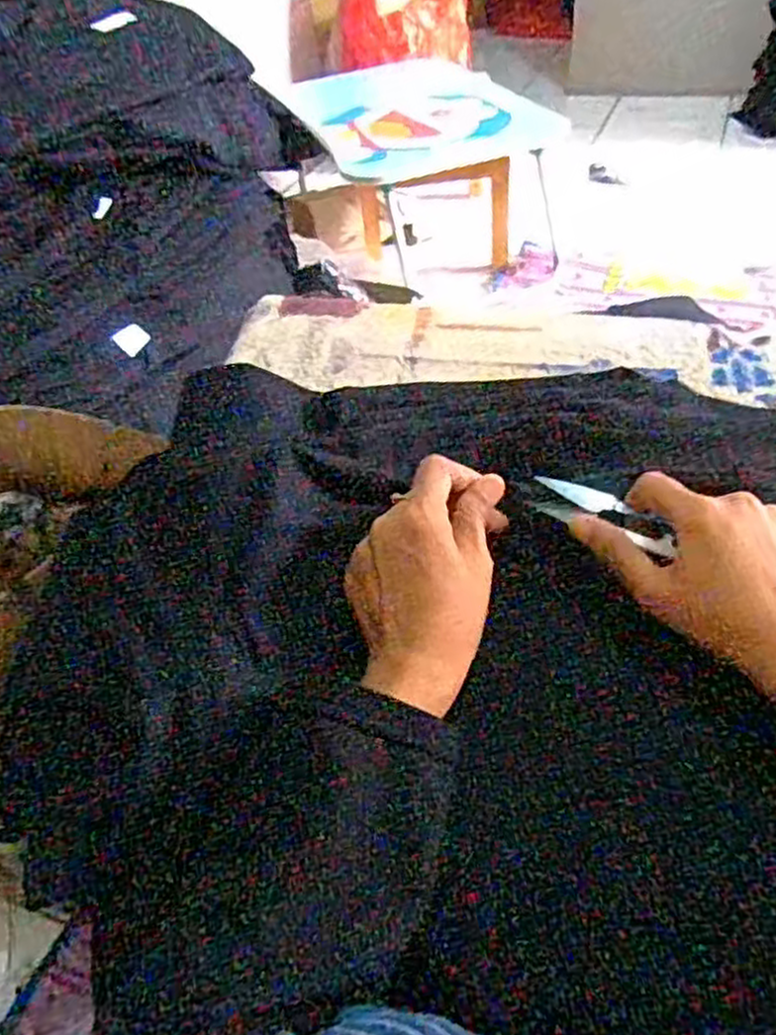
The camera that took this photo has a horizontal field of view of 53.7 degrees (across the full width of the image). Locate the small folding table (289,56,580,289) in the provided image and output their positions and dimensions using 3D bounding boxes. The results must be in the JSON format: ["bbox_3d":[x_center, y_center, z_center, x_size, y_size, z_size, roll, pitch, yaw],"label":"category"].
[{"bbox_3d":[0.053,-0.700,1.481,0.369,0.224,0.663,-11,43,-3],"label":"small folding table"}]

